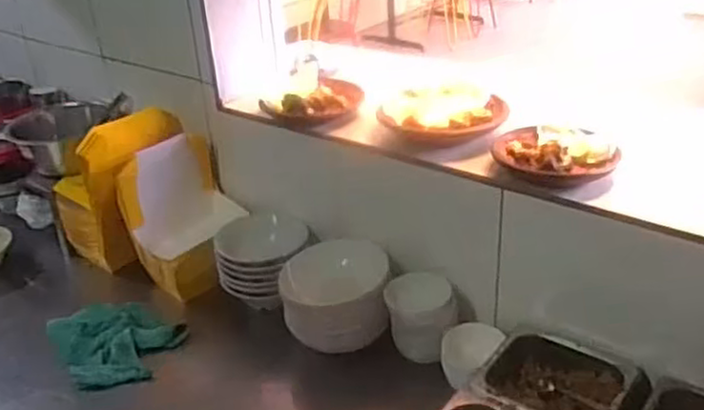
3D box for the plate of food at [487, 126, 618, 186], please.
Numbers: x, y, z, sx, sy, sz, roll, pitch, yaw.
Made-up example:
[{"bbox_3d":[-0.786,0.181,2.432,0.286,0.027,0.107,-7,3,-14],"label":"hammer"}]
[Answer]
[{"bbox_3d":[0.270,-0.068,0.925,0.136,0.048,0.148,-2,30,1],"label":"plate of food"}]

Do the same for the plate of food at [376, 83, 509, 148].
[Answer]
[{"bbox_3d":[0.137,-0.142,1.056,0.191,0.035,0.179,-2,30,1],"label":"plate of food"}]

